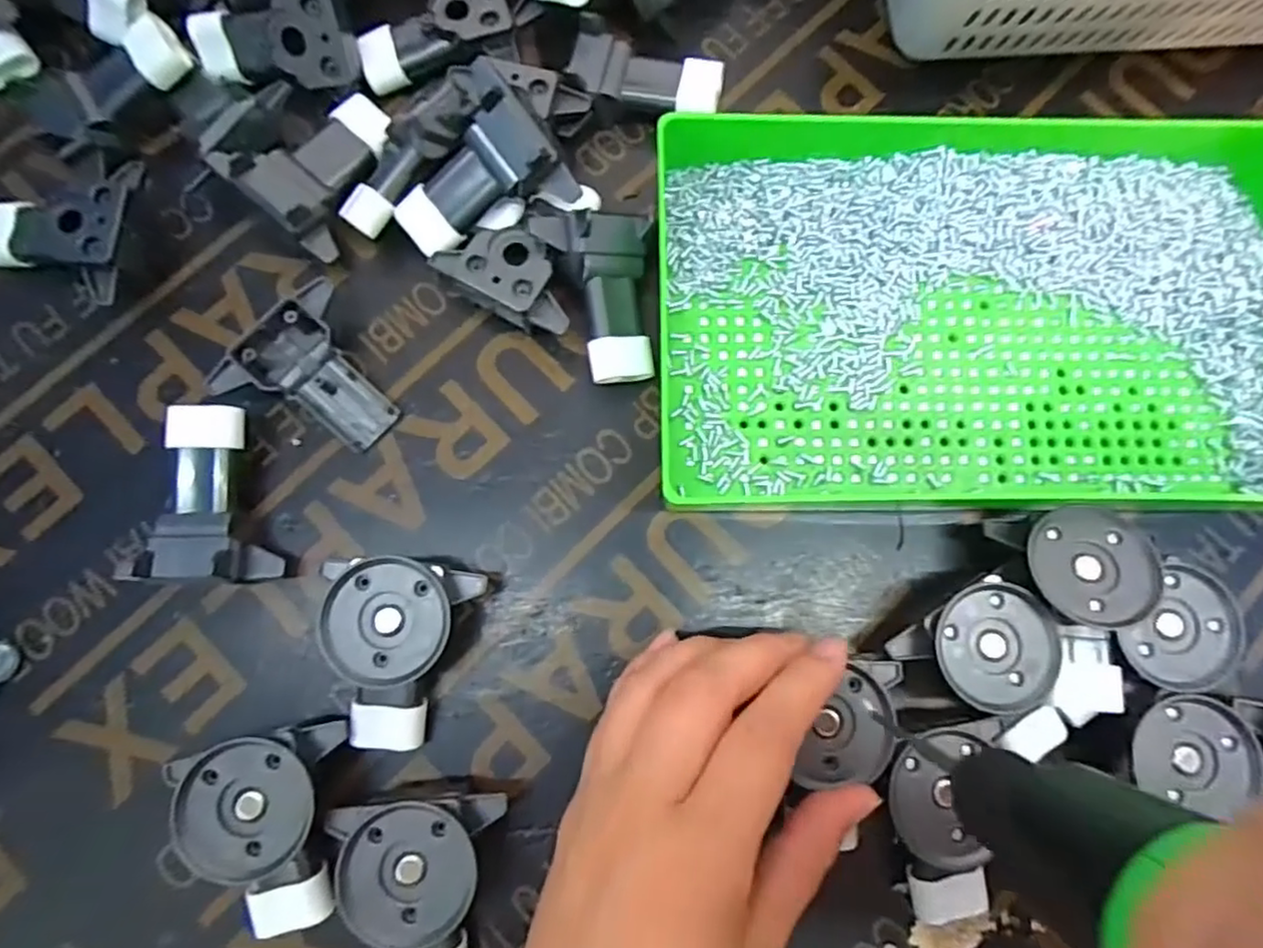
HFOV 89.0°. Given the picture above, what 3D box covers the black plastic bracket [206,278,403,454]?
[{"bbox_3d":[-0.119,-0.036,0.247,0.056,0.021,0.054,41,82,6],"label":"black plastic bracket"}]

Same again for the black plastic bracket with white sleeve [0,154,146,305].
[{"bbox_3d":[-0.222,-0.102,0.254,0.065,0.026,0.053,19,80,2],"label":"black plastic bracket with white sleeve"}]

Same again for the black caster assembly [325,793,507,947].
[{"bbox_3d":[-0.074,0.137,0.210,0.053,0.029,0.065,6,80,0],"label":"black caster assembly"}]

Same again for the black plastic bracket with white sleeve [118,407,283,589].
[{"bbox_3d":[-0.149,0.008,0.235,0.043,0.024,0.063,2,80,-1],"label":"black plastic bracket with white sleeve"}]

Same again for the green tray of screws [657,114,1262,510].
[{"bbox_3d":[0.131,-0.063,0.249,0.238,0.039,0.150,0,80,-1],"label":"green tray of screws"}]

